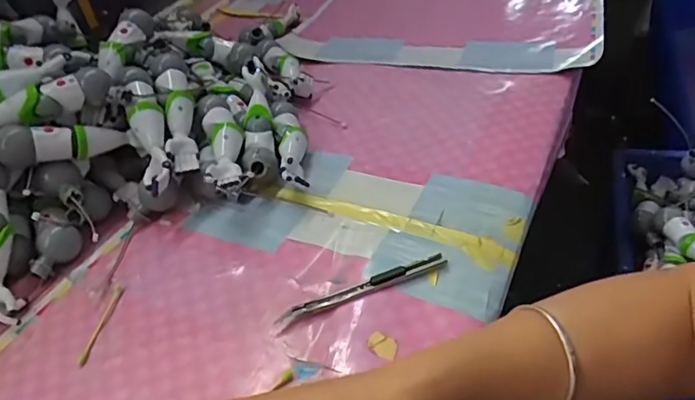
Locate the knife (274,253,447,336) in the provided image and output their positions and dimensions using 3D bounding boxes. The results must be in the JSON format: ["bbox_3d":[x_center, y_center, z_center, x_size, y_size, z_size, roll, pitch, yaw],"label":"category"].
[{"bbox_3d":[0.011,0.069,0.417,0.139,0.009,0.012,-20,42,-12],"label":"knife"}]

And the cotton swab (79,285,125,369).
[{"bbox_3d":[-0.192,0.096,0.428,0.007,0.004,0.077,-3,41,9],"label":"cotton swab"}]

